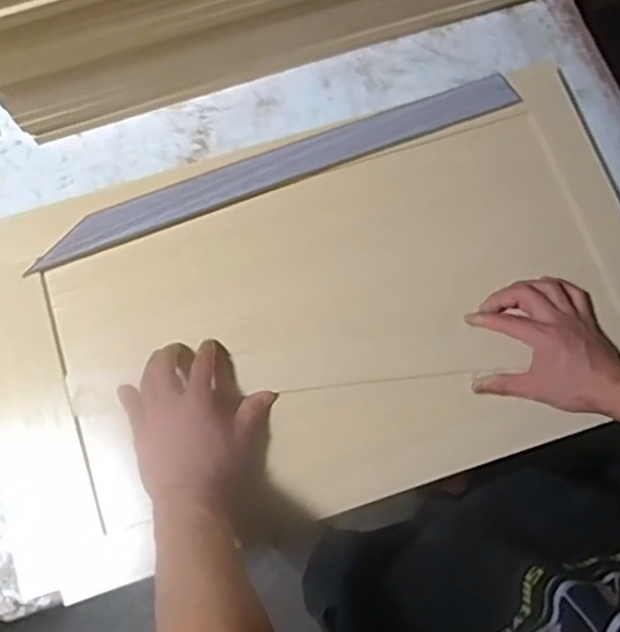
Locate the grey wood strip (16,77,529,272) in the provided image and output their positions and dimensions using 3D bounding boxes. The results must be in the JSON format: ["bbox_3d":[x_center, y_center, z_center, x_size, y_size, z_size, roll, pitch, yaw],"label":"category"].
[{"bbox_3d":[-0.031,-0.162,0.713,0.540,0.011,0.039,-21,77,-6],"label":"grey wood strip"}]

